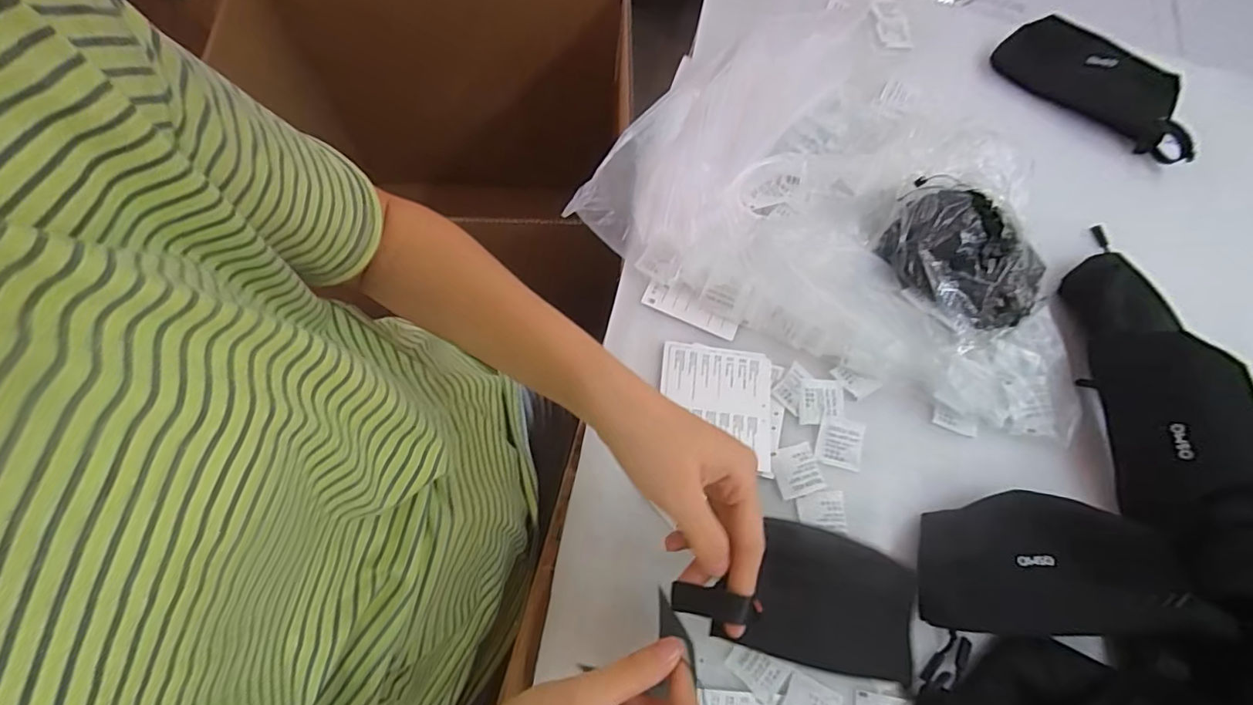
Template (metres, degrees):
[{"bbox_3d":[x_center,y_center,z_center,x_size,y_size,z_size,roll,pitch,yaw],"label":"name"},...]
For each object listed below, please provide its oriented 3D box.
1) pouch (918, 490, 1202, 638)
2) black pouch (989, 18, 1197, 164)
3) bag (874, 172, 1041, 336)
[{"bbox_3d":[0.313,0.158,0.404,0.180,0.029,0.097,-2,68,9],"label":"pouch"},{"bbox_3d":[0.531,-0.299,0.604,0.228,0.051,0.067,36,71,9],"label":"black pouch"},{"bbox_3d":[0.309,-0.087,0.484,0.145,0.047,0.122,33,70,8],"label":"bag"}]

